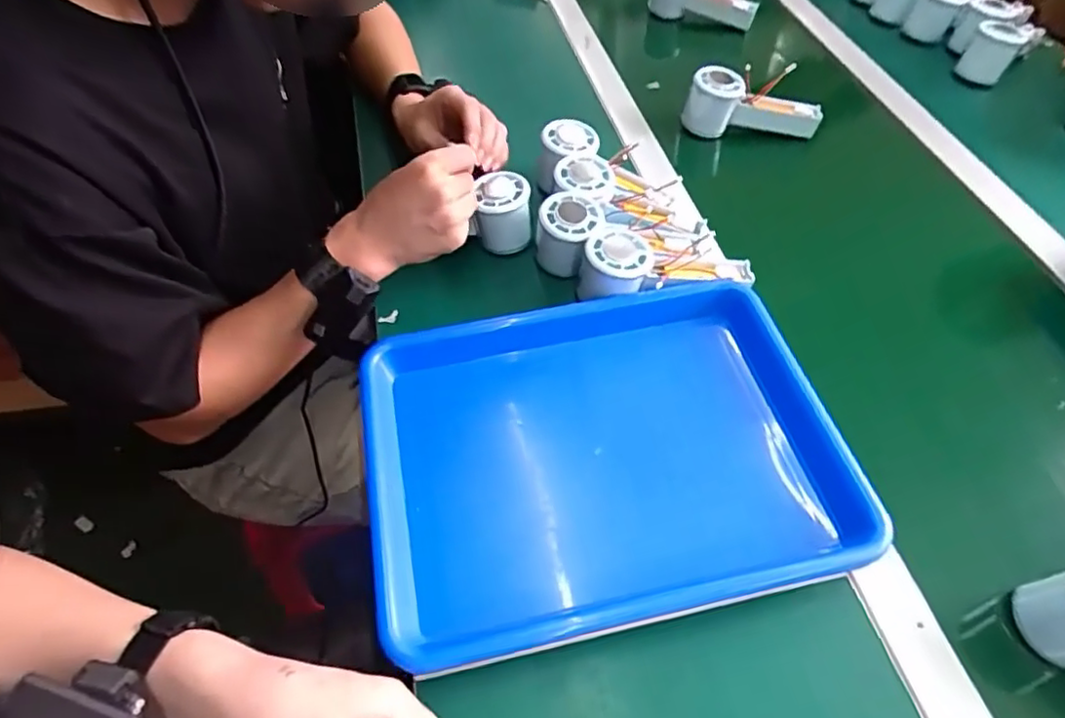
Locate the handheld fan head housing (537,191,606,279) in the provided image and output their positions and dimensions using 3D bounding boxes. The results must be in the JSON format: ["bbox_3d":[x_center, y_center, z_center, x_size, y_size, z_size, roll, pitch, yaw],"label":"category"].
[{"bbox_3d":[0.034,-0.114,0.577,0.058,0.064,0.063,10,56,3],"label":"handheld fan head housing"}]

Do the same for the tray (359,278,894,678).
[{"bbox_3d":[0.052,0.067,0.463,0.347,0.040,0.250,-9,54,-9],"label":"tray"}]

